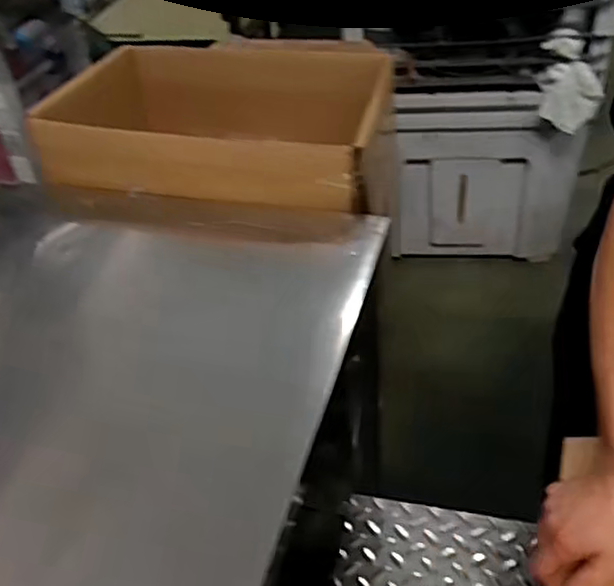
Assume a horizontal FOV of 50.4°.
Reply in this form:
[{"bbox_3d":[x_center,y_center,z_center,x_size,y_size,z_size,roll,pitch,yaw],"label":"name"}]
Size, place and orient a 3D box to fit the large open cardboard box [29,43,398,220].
[{"bbox_3d":[-0.140,-0.269,1.133,0.562,0.176,0.428,6,41,14],"label":"large open cardboard box"}]

